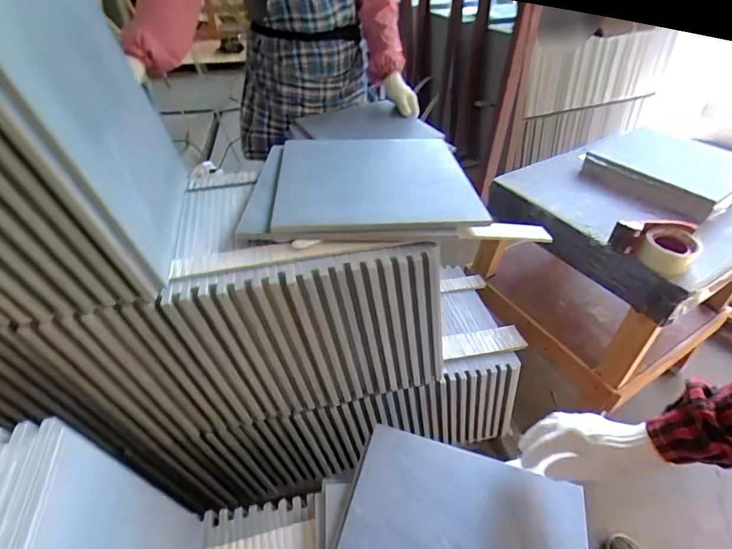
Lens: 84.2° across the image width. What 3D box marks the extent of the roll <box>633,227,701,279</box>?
[{"bbox_3d":[0.584,-0.044,0.784,0.099,0.049,0.093,-32,52,-31],"label":"roll"}]

